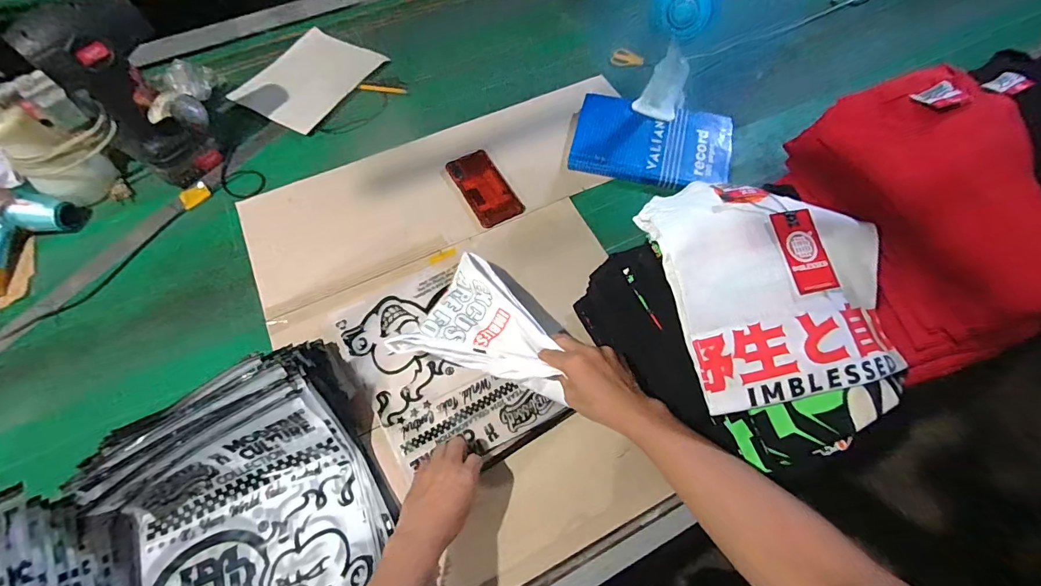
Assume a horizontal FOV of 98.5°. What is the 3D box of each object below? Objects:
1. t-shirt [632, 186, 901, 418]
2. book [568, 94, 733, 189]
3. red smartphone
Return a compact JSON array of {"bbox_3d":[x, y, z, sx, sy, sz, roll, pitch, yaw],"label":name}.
[{"bbox_3d":[0.266,-0.018,0.473,0.219,0.054,0.247,-14,77,-1],"label":"t-shirt"},{"bbox_3d":[0.239,-0.271,0.818,0.274,0.028,0.174,13,63,7],"label":"book"},{"bbox_3d":[-0.064,-0.190,0.797,0.081,0.016,0.164,-25,65,-13],"label":"red smartphone"}]

